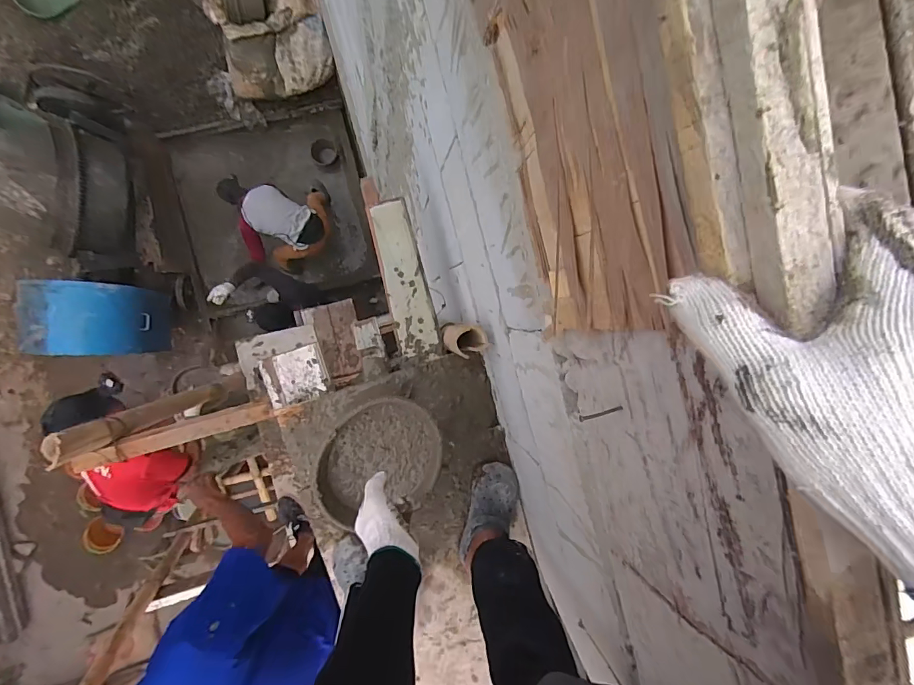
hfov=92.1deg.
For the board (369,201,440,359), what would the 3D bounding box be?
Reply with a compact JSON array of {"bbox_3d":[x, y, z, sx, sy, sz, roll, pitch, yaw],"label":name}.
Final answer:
[{"bbox_3d":[-0.115,-0.136,1.006,0.093,0.023,0.357,-13,95,-7],"label":"board"}]

